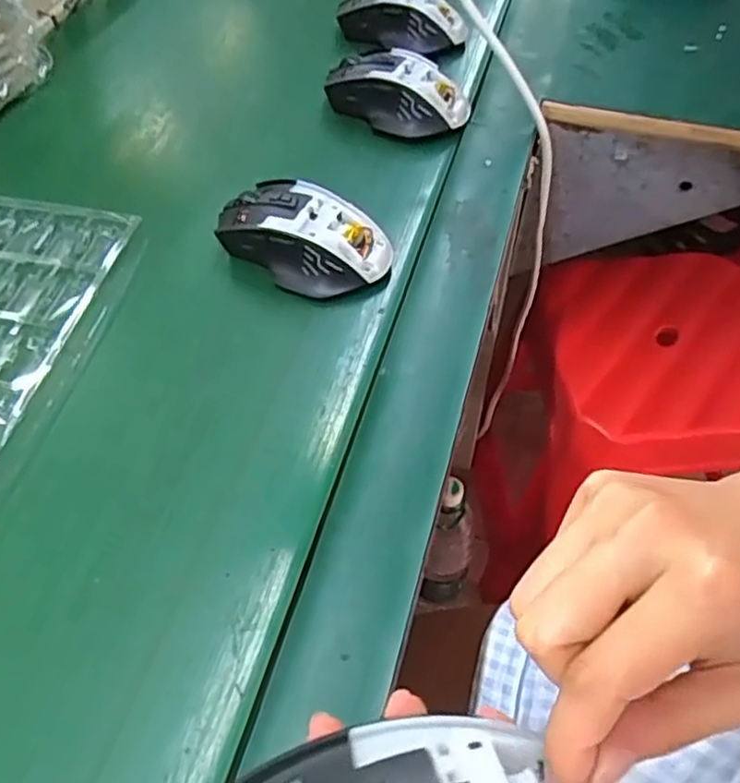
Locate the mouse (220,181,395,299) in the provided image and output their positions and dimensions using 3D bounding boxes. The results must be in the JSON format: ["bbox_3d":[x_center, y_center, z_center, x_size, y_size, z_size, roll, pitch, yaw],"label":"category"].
[{"bbox_3d":[-0.044,-0.100,0.442,0.110,0.037,0.067,23,58,17],"label":"mouse"}]

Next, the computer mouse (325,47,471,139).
[{"bbox_3d":[0.020,-0.231,0.531,0.103,0.033,0.056,27,58,18],"label":"computer mouse"}]

